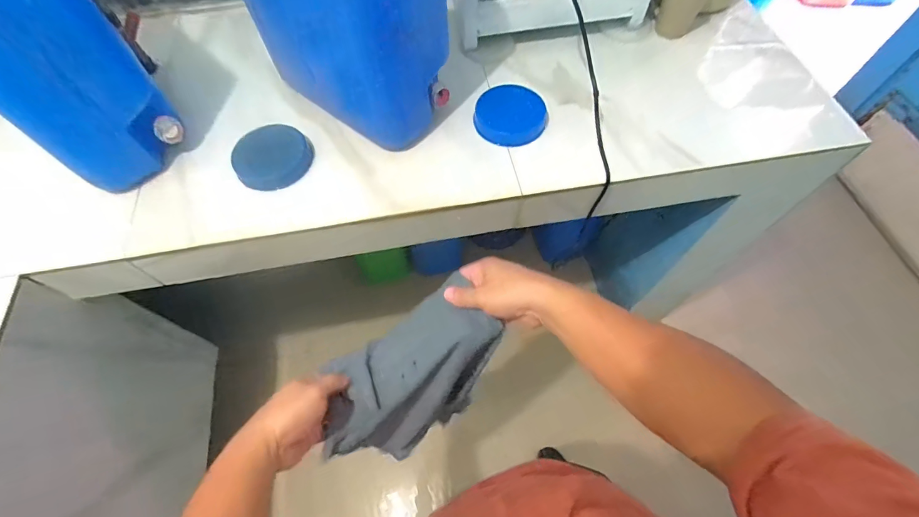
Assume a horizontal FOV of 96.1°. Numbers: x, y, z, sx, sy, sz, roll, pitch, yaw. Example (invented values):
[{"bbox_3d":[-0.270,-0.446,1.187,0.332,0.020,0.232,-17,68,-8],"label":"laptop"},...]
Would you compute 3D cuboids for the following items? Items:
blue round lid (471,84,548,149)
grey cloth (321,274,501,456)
[{"bbox_3d":[0.087,-0.244,0.701,0.118,0.029,0.107,7,62,4],"label":"blue round lid"},{"bbox_3d":[-0.064,0.177,0.580,0.229,0.243,0.108,-32,66,-15],"label":"grey cloth"}]

